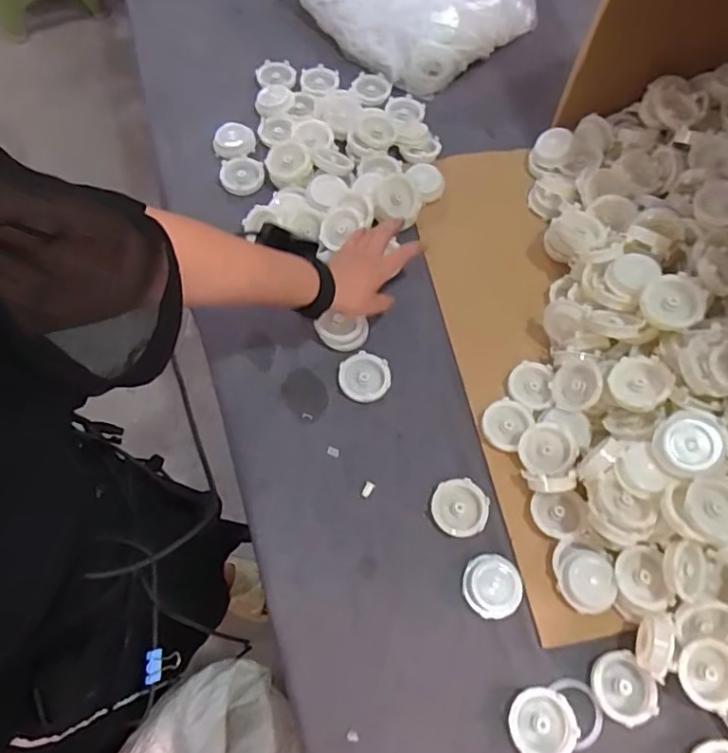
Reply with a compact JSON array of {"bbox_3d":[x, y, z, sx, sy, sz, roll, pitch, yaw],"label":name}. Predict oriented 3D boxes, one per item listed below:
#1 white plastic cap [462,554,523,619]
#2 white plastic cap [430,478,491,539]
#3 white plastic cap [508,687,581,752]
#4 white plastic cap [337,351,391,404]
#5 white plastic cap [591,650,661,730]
[{"bbox_3d":[0.127,0.206,0.550,0.053,0.021,0.056,1,65,-2],"label":"white plastic cap"},{"bbox_3d":[0.101,0.139,0.588,0.058,0.012,0.059,1,65,-2],"label":"white plastic cap"},{"bbox_3d":[0.163,0.319,0.508,0.058,0.016,0.058,-5,61,9],"label":"white plastic cap"},{"bbox_3d":[0.000,0.002,0.649,0.059,0.017,0.058,1,65,-2],"label":"white plastic cap"},{"bbox_3d":[0.242,0.292,0.522,0.053,0.017,0.057,1,65,-2],"label":"white plastic cap"}]

